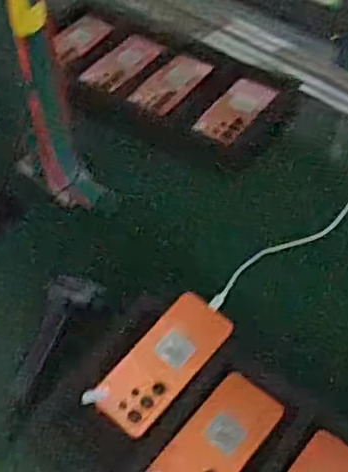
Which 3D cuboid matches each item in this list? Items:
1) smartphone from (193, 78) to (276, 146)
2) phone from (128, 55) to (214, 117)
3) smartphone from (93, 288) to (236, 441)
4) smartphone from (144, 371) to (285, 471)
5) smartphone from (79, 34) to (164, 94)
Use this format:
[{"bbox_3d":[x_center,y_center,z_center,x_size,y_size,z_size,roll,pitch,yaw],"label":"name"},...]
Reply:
[{"bbox_3d":[0.104,-0.211,1.063,0.081,0.009,0.166,27,55,20],"label":"smartphone"},{"bbox_3d":[-0.003,-0.268,1.119,0.078,0.016,0.176,25,55,18],"label":"phone"},{"bbox_3d":[-0.011,0.148,0.748,0.081,0.005,0.178,33,67,24],"label":"smartphone"},{"bbox_3d":[0.043,0.229,0.694,0.081,0.007,0.170,31,62,29],"label":"smartphone"},{"bbox_3d":[-0.090,-0.312,1.154,0.075,0.007,0.196,23,47,15],"label":"smartphone"}]

